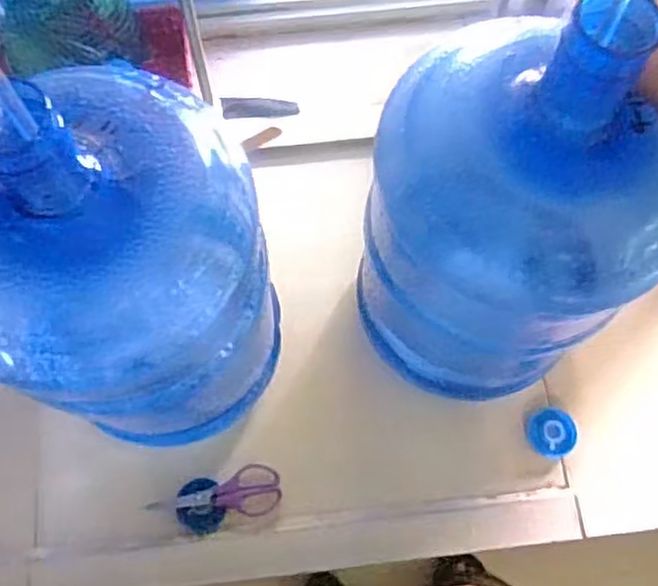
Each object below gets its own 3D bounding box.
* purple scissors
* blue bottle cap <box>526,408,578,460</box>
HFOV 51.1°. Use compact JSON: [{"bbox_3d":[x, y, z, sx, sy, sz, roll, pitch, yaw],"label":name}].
[{"bbox_3d":[-0.128,0.223,0.768,0.146,0.018,0.054,-4,71,-2],"label":"purple scissors"},{"bbox_3d":[0.260,0.162,0.800,0.050,0.025,0.055,0,70,-1],"label":"blue bottle cap"}]

